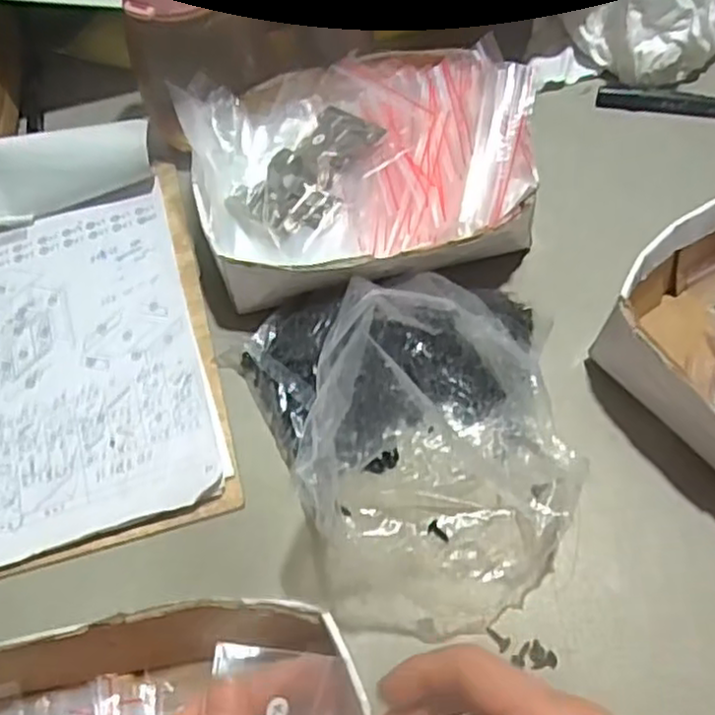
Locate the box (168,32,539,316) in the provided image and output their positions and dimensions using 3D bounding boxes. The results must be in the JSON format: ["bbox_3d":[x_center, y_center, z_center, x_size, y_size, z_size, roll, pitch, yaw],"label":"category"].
[{"bbox_3d":[0.002,-0.148,0.542,0.245,0.084,0.207,-16,62,-6],"label":"box"}]

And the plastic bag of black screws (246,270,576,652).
[{"bbox_3d":[0.034,0.037,0.431,0.196,0.103,0.231,-9,61,-2],"label":"plastic bag of black screws"}]

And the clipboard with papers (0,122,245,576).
[{"bbox_3d":[-0.224,-0.022,0.516,0.220,0.053,0.325,-15,60,-4],"label":"clipboard with papers"}]

